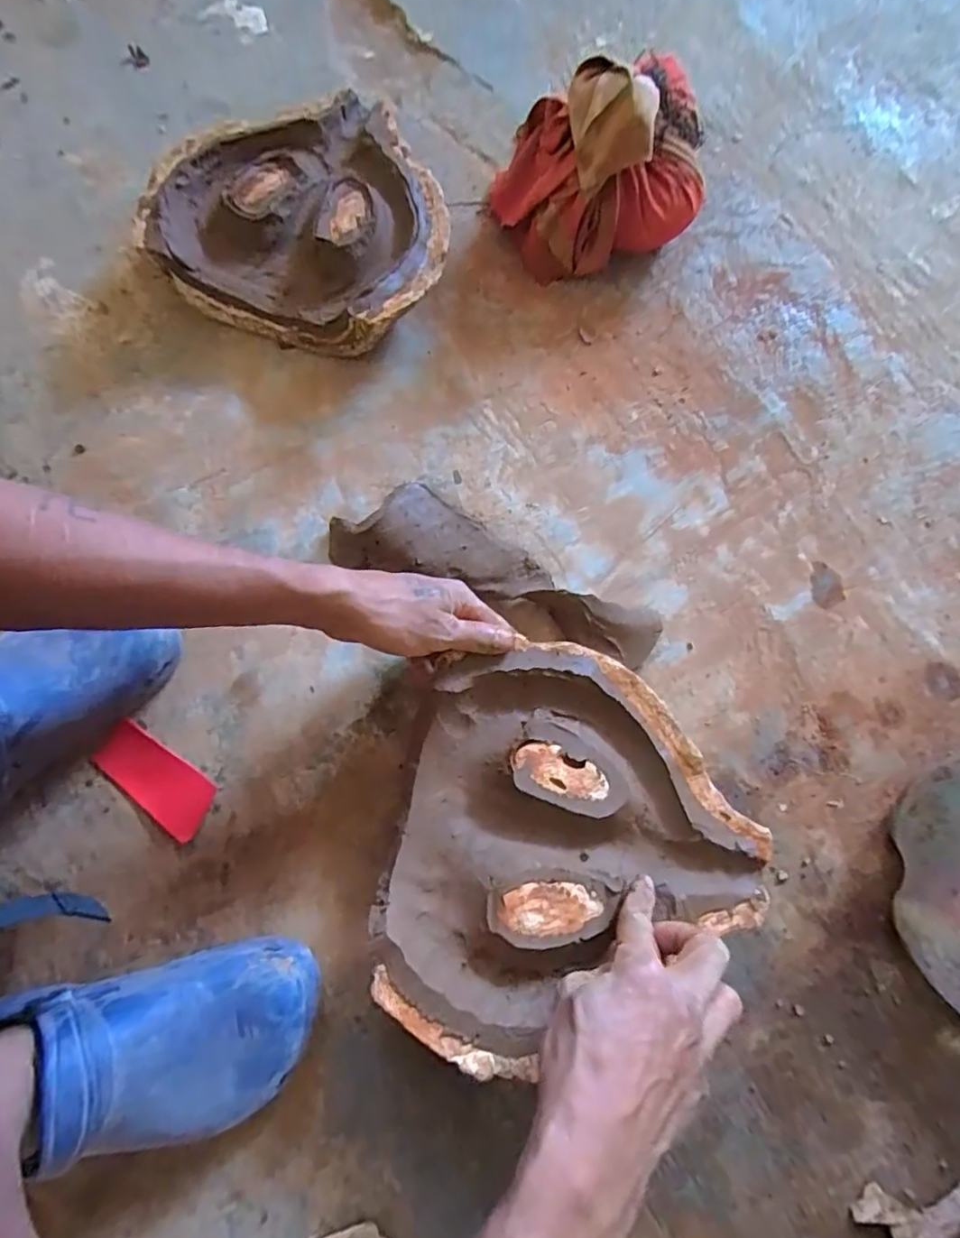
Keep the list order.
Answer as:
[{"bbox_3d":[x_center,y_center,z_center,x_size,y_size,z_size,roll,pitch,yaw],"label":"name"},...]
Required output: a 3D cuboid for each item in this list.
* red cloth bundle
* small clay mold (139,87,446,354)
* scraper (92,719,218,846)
[{"bbox_3d":[0.111,-0.434,0.549,0.191,0.126,0.170,-4,76,-1],"label":"red cloth bundle"},{"bbox_3d":[-0.157,-0.391,0.568,0.275,0.066,0.254,0,76,0],"label":"small clay mold"},{"bbox_3d":[-0.263,0.130,0.475,0.104,0.006,0.048,38,79,8],"label":"scraper"}]

